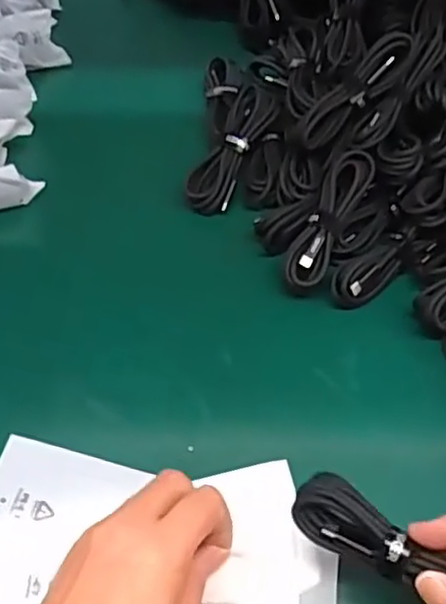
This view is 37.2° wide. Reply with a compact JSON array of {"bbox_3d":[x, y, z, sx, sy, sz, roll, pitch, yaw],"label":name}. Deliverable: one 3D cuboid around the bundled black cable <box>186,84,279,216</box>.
[{"bbox_3d":[0.006,-0.120,0.516,0.034,0.017,0.109,23,76,13],"label":"bundled black cable"}]

